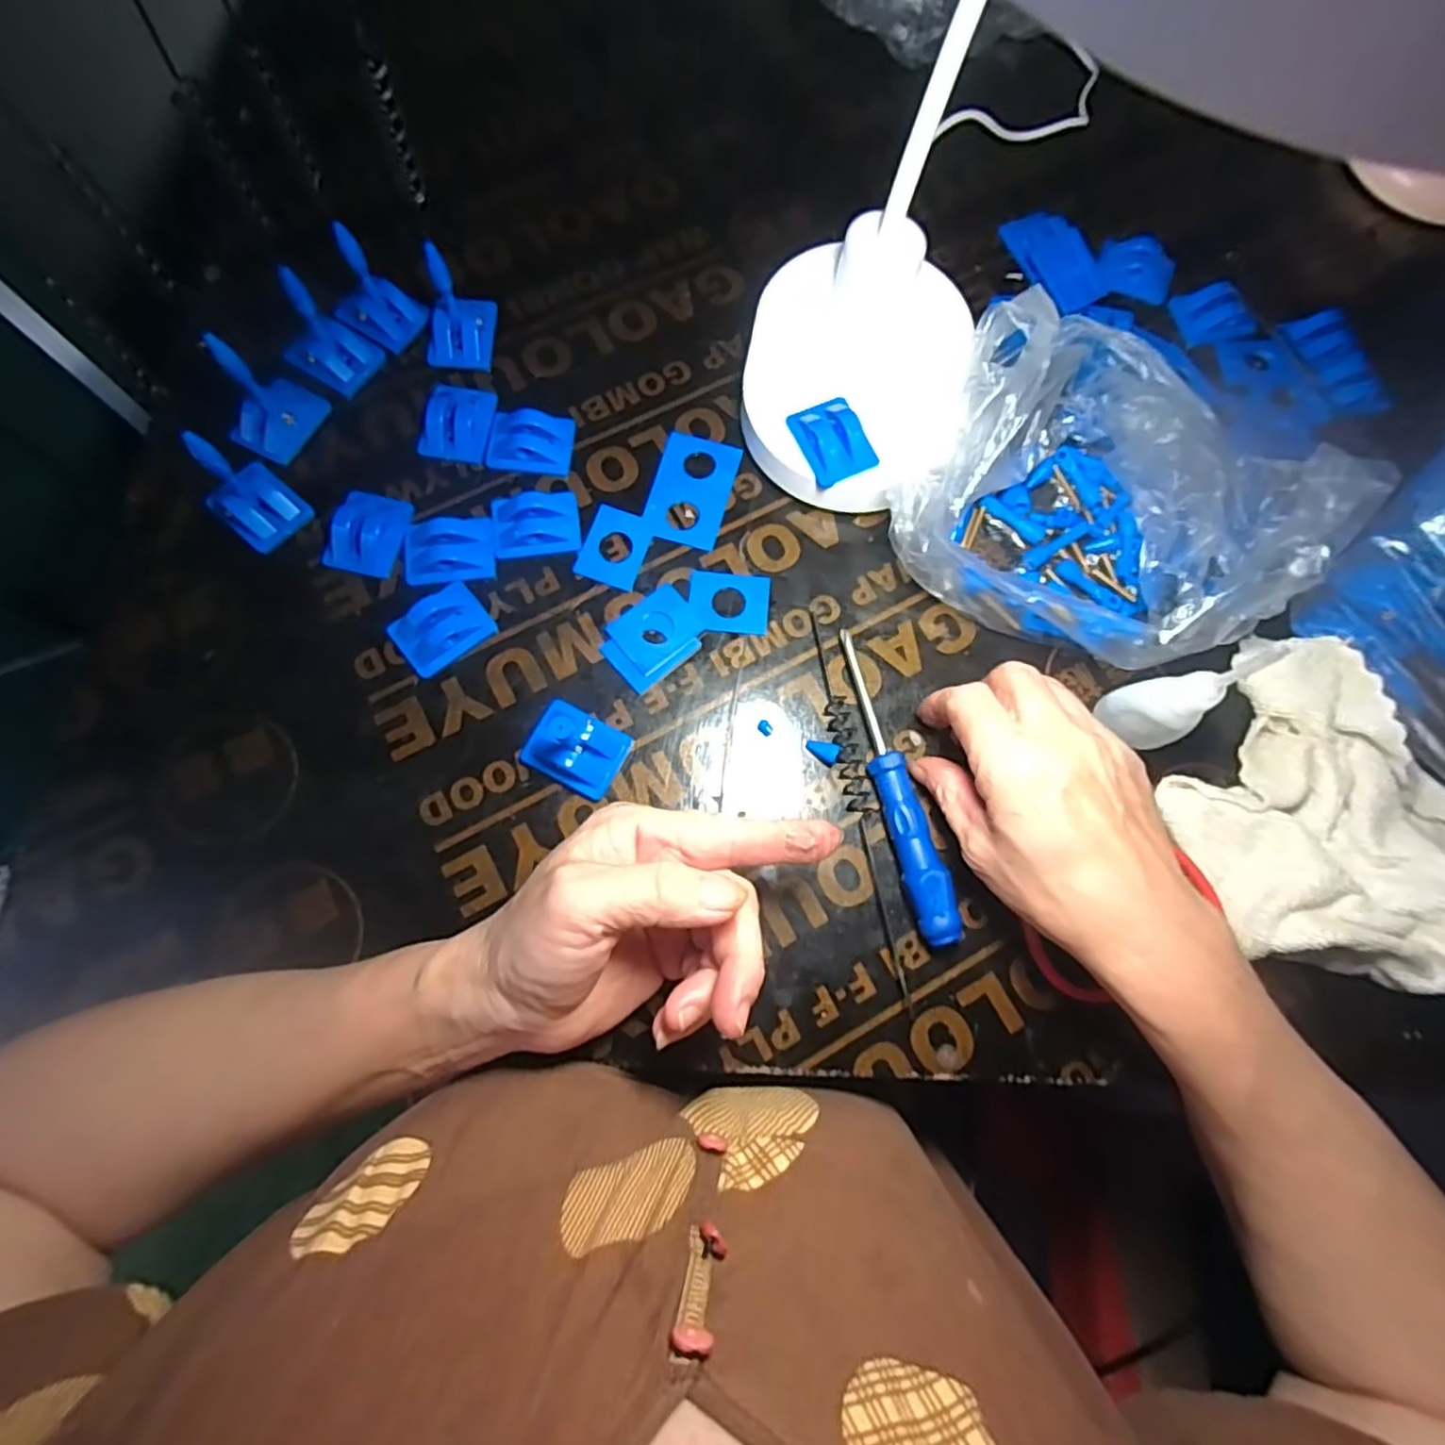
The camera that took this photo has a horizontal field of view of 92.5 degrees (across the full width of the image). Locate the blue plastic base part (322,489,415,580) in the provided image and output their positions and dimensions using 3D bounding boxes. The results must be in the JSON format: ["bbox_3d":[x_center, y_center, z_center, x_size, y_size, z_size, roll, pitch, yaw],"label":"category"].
[{"bbox_3d":[-0.180,-0.098,0.349,0.035,0.015,0.044,15,75,3],"label":"blue plastic base part"}]

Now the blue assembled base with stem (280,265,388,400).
[{"bbox_3d":[-0.209,-0.204,0.359,0.037,0.055,0.035,33,76,7],"label":"blue assembled base with stem"}]

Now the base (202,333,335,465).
[{"bbox_3d":[-0.235,-0.166,0.345,0.035,0.054,0.043,25,76,5],"label":"base"}]

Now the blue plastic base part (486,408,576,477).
[{"bbox_3d":[-0.102,-0.150,0.367,0.043,0.010,0.035,6,75,0],"label":"blue plastic base part"}]

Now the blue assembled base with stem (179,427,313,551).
[{"bbox_3d":[-0.235,-0.116,0.332,0.037,0.053,0.034,38,77,9],"label":"blue assembled base with stem"}]

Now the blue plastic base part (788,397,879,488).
[{"bbox_3d":[0.056,-0.143,0.350,0.032,0.010,0.041,-22,76,-7],"label":"blue plastic base part"}]

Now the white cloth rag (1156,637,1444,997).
[{"bbox_3d":[0.280,0.044,0.312,0.132,0.040,0.158,-32,78,-9],"label":"white cloth rag"}]

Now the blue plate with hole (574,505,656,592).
[{"bbox_3d":[-0.056,-0.092,0.360,0.033,0.004,0.041,18,75,4],"label":"blue plate with hole"}]

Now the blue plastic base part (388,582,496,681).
[{"bbox_3d":[-0.140,-0.047,0.342,0.045,0.012,0.033,-36,78,-10],"label":"blue plastic base part"}]

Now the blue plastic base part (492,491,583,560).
[{"bbox_3d":[-0.097,-0.104,0.360,0.043,0.009,0.035,-9,75,-4],"label":"blue plastic base part"}]

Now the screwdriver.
[{"bbox_3d":[0.080,0.028,0.329,0.017,0.016,0.151,-13,75,-5],"label":"screwdriver"}]

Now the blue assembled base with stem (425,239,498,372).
[{"bbox_3d":[-0.143,-0.219,0.366,0.033,0.047,0.036,-1,75,-2],"label":"blue assembled base with stem"}]

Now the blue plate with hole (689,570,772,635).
[{"bbox_3d":[0.004,-0.062,0.356,0.041,0.004,0.033,6,75,0],"label":"blue plate with hole"}]

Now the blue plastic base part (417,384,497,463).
[{"bbox_3d":[-0.141,-0.162,0.369,0.035,0.013,0.044,7,75,1],"label":"blue plastic base part"}]

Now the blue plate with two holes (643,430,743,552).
[{"bbox_3d":[-0.016,-0.126,0.372,0.041,0.004,0.064,14,75,3],"label":"blue plate with two holes"}]

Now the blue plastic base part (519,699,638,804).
[{"bbox_3d":[-0.069,0.013,0.328,0.044,0.012,0.035,27,76,6],"label":"blue plastic base part"}]

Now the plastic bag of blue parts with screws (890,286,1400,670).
[{"bbox_3d":[0.193,-0.113,0.333,0.175,0.084,0.155,28,76,6],"label":"plastic bag of blue parts with screws"}]

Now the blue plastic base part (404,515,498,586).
[{"bbox_3d":[-0.140,-0.089,0.353,0.045,0.010,0.036,-6,75,-3],"label":"blue plastic base part"}]

